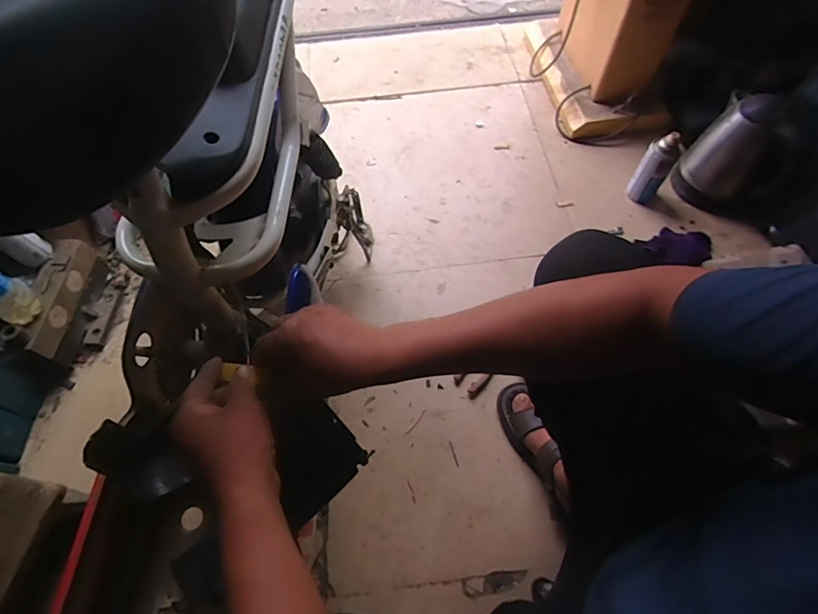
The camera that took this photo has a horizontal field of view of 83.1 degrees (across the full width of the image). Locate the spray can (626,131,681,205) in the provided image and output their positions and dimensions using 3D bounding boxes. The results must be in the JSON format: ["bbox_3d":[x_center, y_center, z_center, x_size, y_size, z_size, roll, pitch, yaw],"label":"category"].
[{"bbox_3d":[0.549,-0.307,1.043,0.067,0.171,0.052,32,67,16],"label":"spray can"}]

